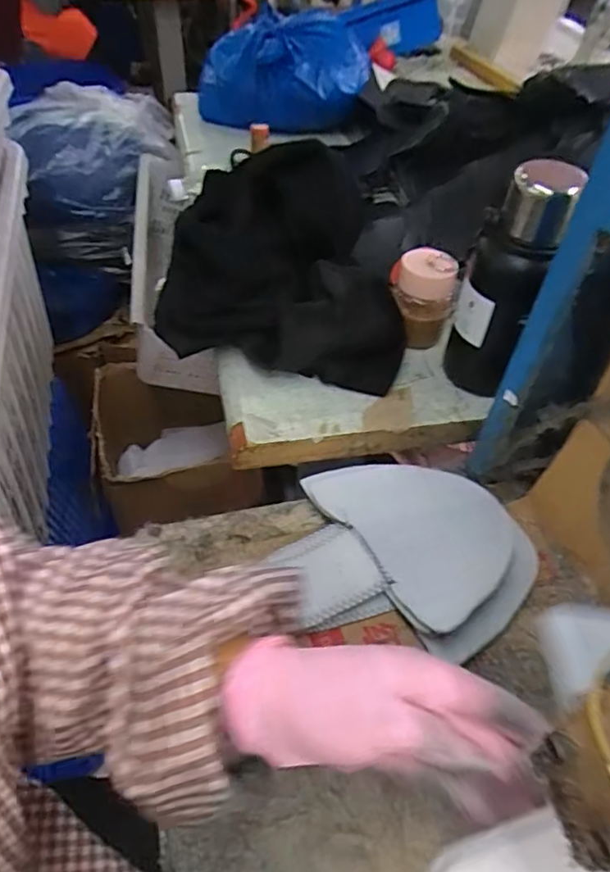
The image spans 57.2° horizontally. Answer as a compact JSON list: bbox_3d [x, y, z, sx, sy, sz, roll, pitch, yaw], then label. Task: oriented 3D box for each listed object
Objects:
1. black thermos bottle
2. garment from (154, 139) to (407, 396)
[{"bbox_3d":[0.210,-0.157,0.600,0.076,0.245,0.070,16,48,12],"label":"black thermos bottle"},{"bbox_3d":[-0.021,-0.210,0.667,0.294,0.178,0.210,7,47,4],"label":"garment"}]

